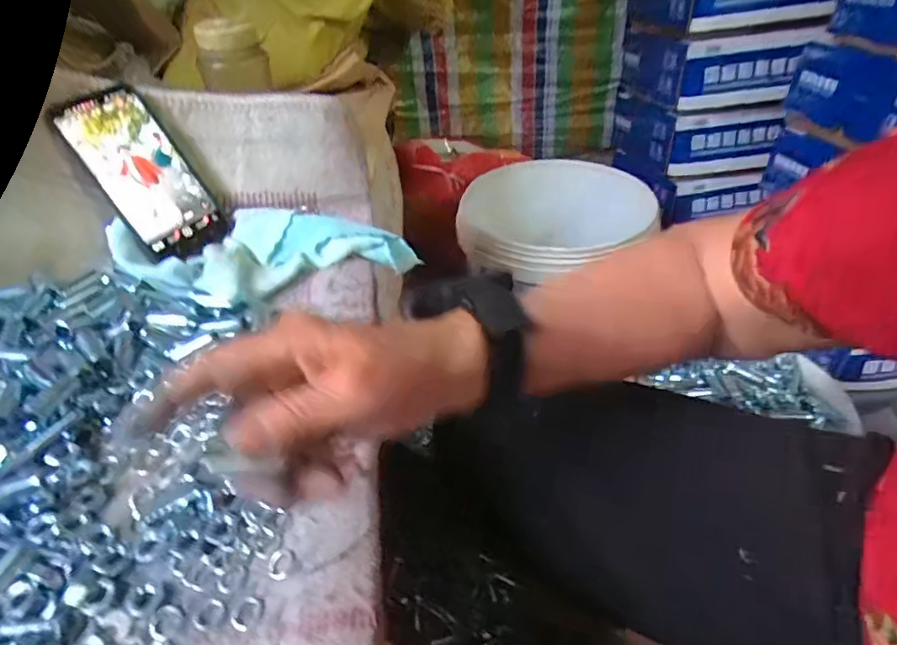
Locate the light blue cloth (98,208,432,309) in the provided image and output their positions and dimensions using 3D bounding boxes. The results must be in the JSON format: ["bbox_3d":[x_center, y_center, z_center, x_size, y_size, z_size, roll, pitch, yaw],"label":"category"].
[{"bbox_3d":[-0.156,-0.065,0.446,0.244,0.025,0.112,-10,45,-15],"label":"light blue cloth"}]

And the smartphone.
[{"bbox_3d":[-0.263,-0.128,0.447,0.072,0.005,0.153,-37,100,-23],"label":"smartphone"}]

